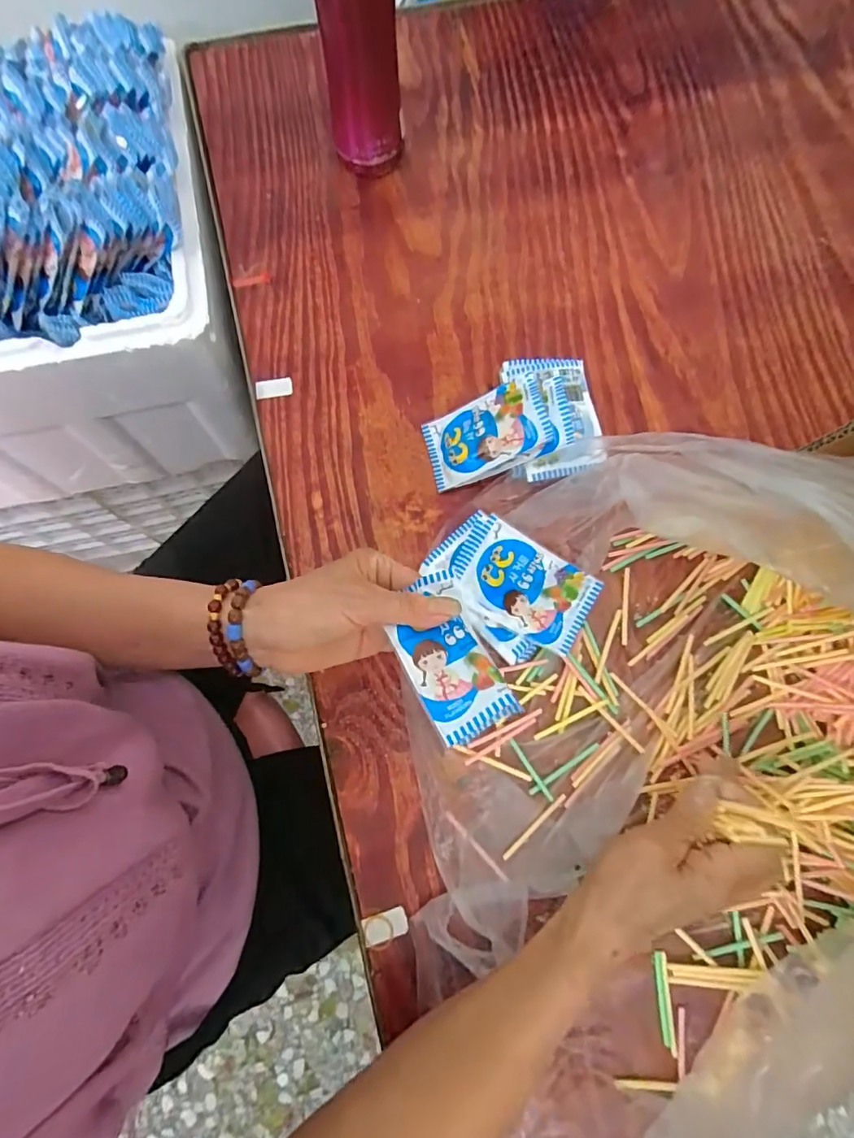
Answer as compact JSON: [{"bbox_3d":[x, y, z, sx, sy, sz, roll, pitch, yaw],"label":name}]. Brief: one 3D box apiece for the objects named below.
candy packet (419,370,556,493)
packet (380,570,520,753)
[{"bbox_3d":[0.048,-0.112,0.431,0.102,0.010,0.067,-21,71,25],"label":"candy packet"},{"bbox_3d":[0.010,0.049,0.306,0.049,0.009,0.101,-25,55,-1],"label":"packet"}]

